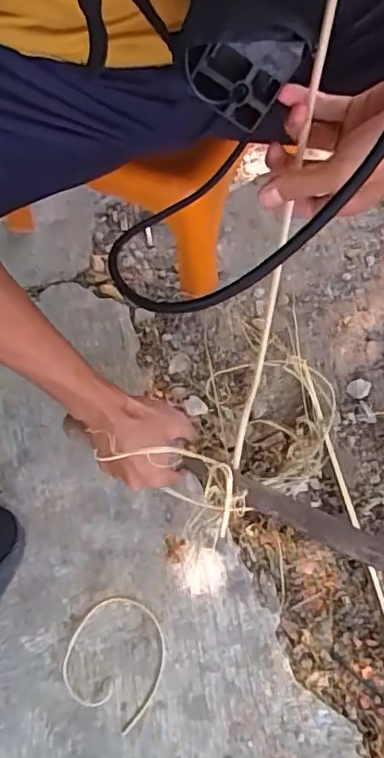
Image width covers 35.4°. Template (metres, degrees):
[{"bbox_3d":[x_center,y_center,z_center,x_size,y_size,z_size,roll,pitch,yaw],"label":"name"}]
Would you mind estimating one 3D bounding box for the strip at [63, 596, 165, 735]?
[{"bbox_3d":[-0.082,0.308,0.667,0.105,0.005,0.115,23,74,9],"label":"strip"}]

